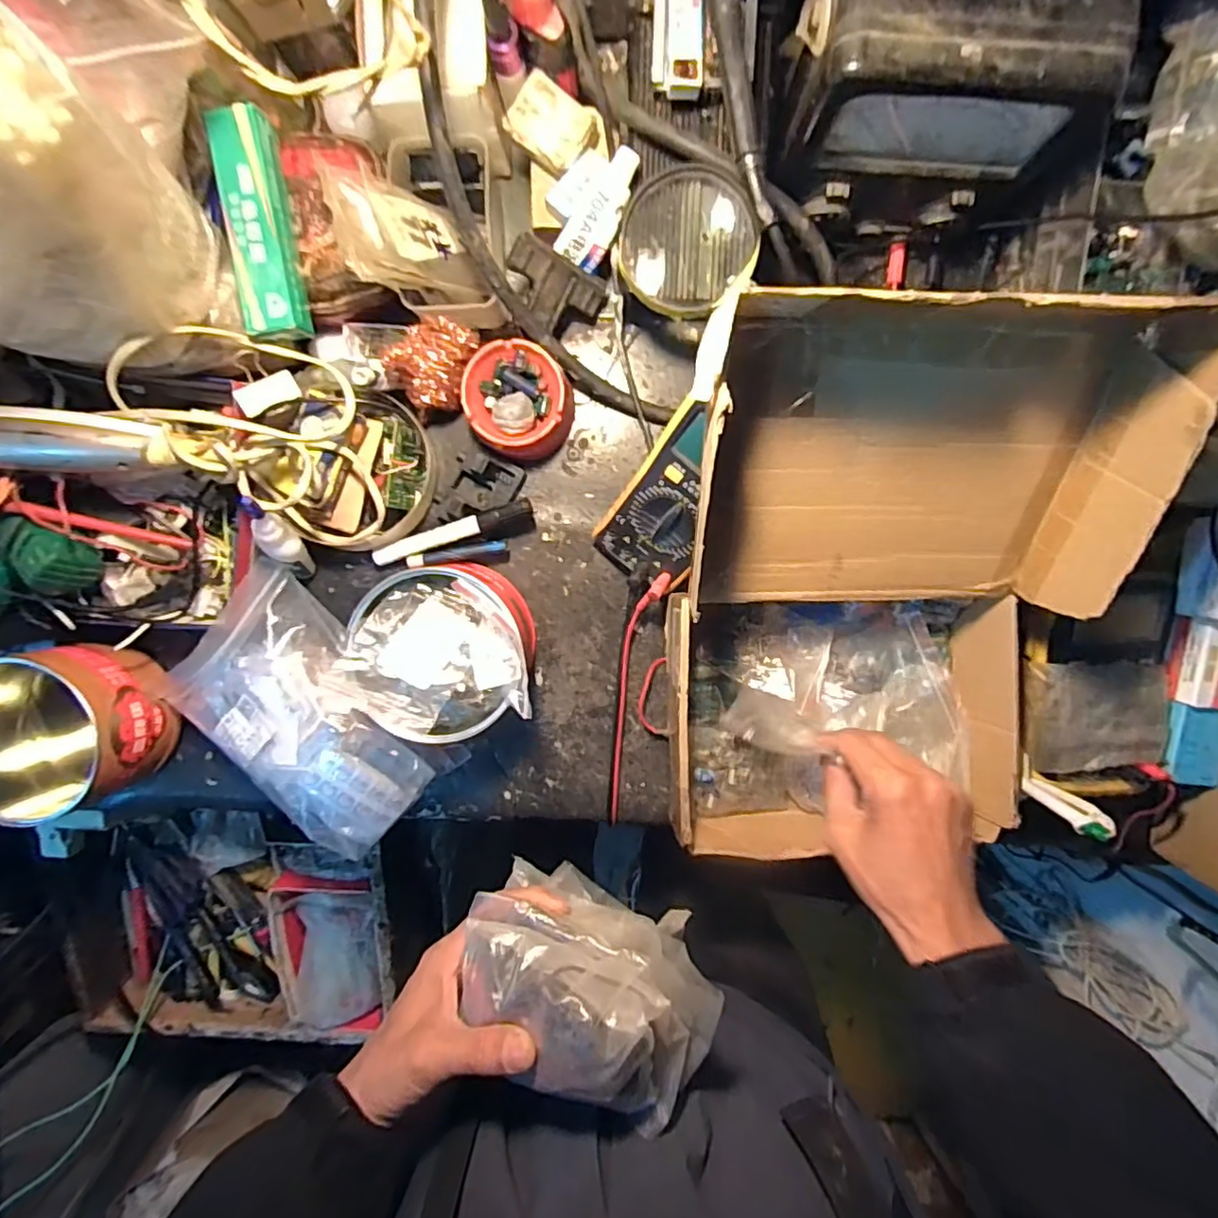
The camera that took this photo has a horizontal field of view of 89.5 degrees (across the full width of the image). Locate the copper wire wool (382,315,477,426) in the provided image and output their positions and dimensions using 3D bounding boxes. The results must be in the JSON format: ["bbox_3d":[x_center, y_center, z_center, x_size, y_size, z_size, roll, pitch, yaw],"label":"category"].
[{"bbox_3d":[-0.136,-0.186,0.469,0.058,0.044,0.070,23,97,-3],"label":"copper wire wool"}]

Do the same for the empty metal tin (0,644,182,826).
[{"bbox_3d":[-0.434,0.092,0.500,0.139,0.104,0.122,-11,97,2],"label":"empty metal tin"}]

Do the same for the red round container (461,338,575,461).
[{"bbox_3d":[-0.071,-0.162,0.484,0.078,0.040,0.082,0,98,0],"label":"red round container"}]

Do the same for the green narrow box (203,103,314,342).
[{"bbox_3d":[-0.238,-0.258,0.417,0.037,0.023,0.140,-6,97,1],"label":"green narrow box"}]

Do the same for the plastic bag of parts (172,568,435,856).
[{"bbox_3d":[-0.242,0.088,0.502,0.209,0.048,0.146,42,96,-5],"label":"plastic bag of parts"}]

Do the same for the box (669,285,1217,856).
[{"bbox_3d":[0.177,0.005,0.423,0.256,0.192,0.358,1,98,0],"label":"box"}]

